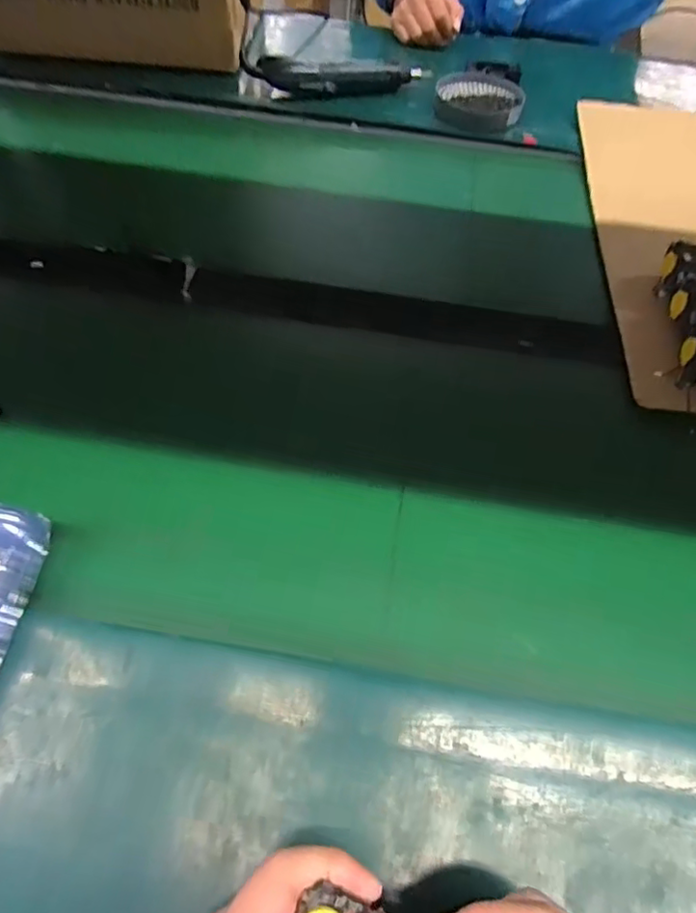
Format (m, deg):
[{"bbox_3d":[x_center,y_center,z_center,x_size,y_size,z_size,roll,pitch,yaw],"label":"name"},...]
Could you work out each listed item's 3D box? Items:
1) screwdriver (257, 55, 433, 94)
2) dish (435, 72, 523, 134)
[{"bbox_3d":[-0.007,-0.506,0.746,0.228,0.038,0.039,-9,57,-9],"label":"screwdriver"},{"bbox_3d":[0.178,-0.482,0.751,0.113,0.027,0.105,1,56,-2],"label":"dish"}]

